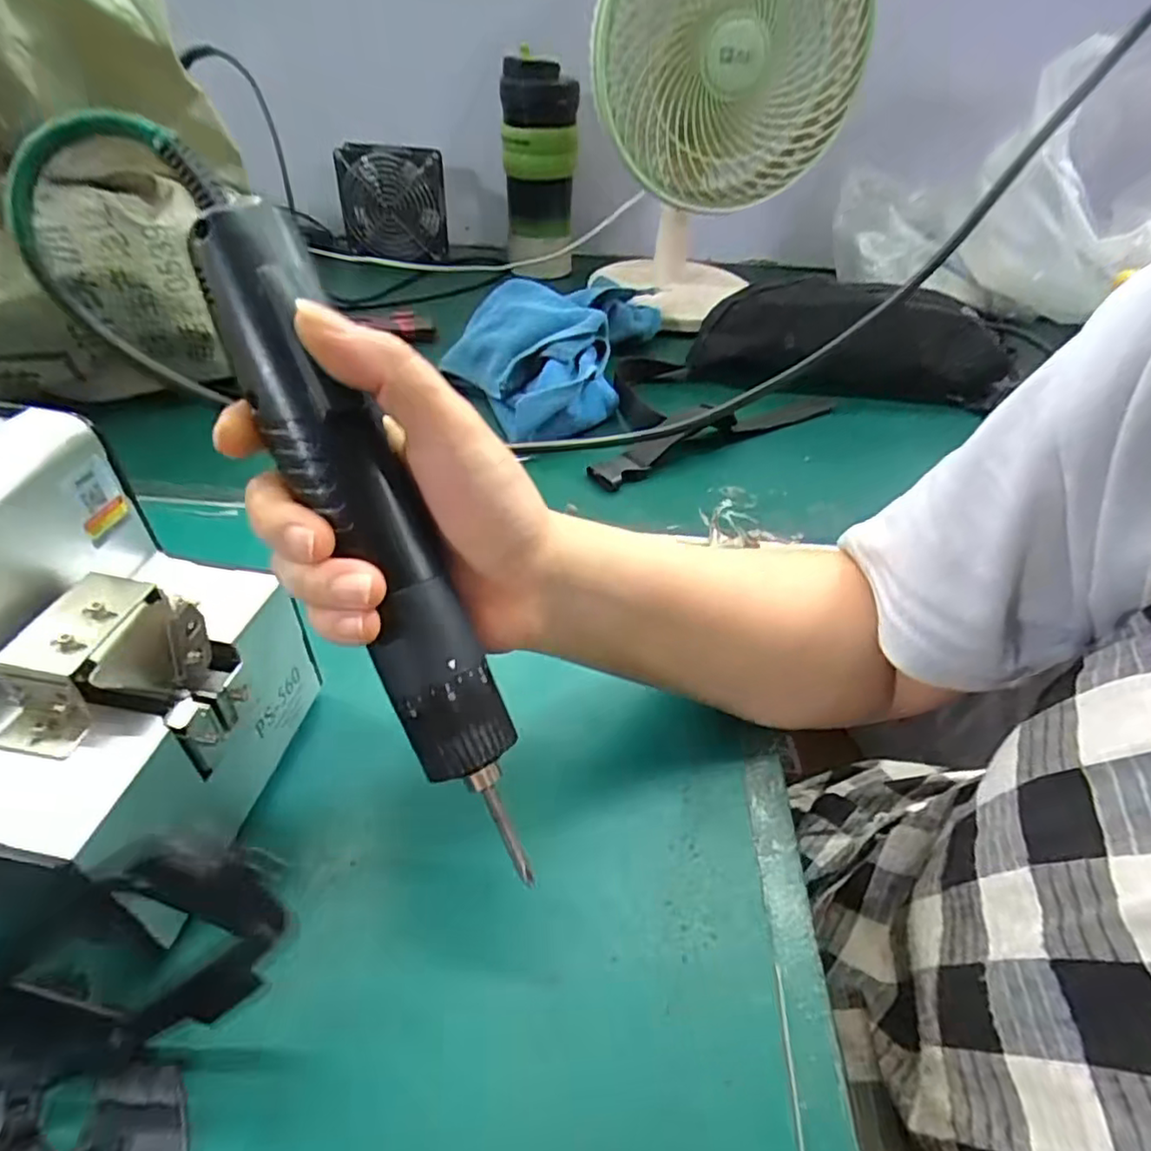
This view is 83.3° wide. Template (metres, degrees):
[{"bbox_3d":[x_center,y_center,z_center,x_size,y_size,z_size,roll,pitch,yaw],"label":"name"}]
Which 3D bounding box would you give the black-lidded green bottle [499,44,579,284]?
[{"bbox_3d":[-0.043,-0.470,0.751,0.082,0.204,0.090,-2,43,-5],"label":"black-lidded green bottle"}]

